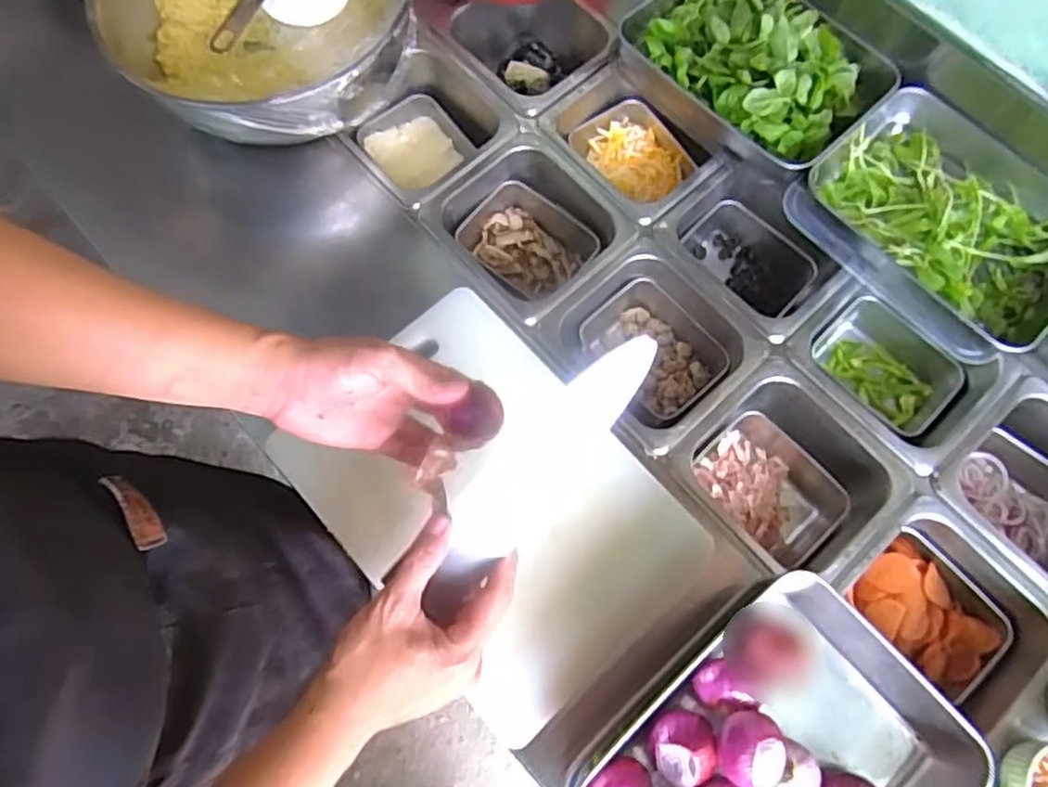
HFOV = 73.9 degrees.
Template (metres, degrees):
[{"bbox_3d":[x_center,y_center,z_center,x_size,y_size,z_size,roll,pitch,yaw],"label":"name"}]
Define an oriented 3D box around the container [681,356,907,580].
[{"bbox_3d":[0.246,0.086,0.682,0.159,0.099,0.172,-41,77,-12],"label":"container"}]

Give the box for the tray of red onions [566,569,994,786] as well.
[{"bbox_3d":[0.181,0.281,0.515,0.253,0.093,0.213,-42,77,-12],"label":"tray of red onions"}]

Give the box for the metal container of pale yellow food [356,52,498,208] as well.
[{"bbox_3d":[-0.115,-0.285,0.790,0.155,0.078,0.150,43,77,12],"label":"metal container of pale yellow food"}]

